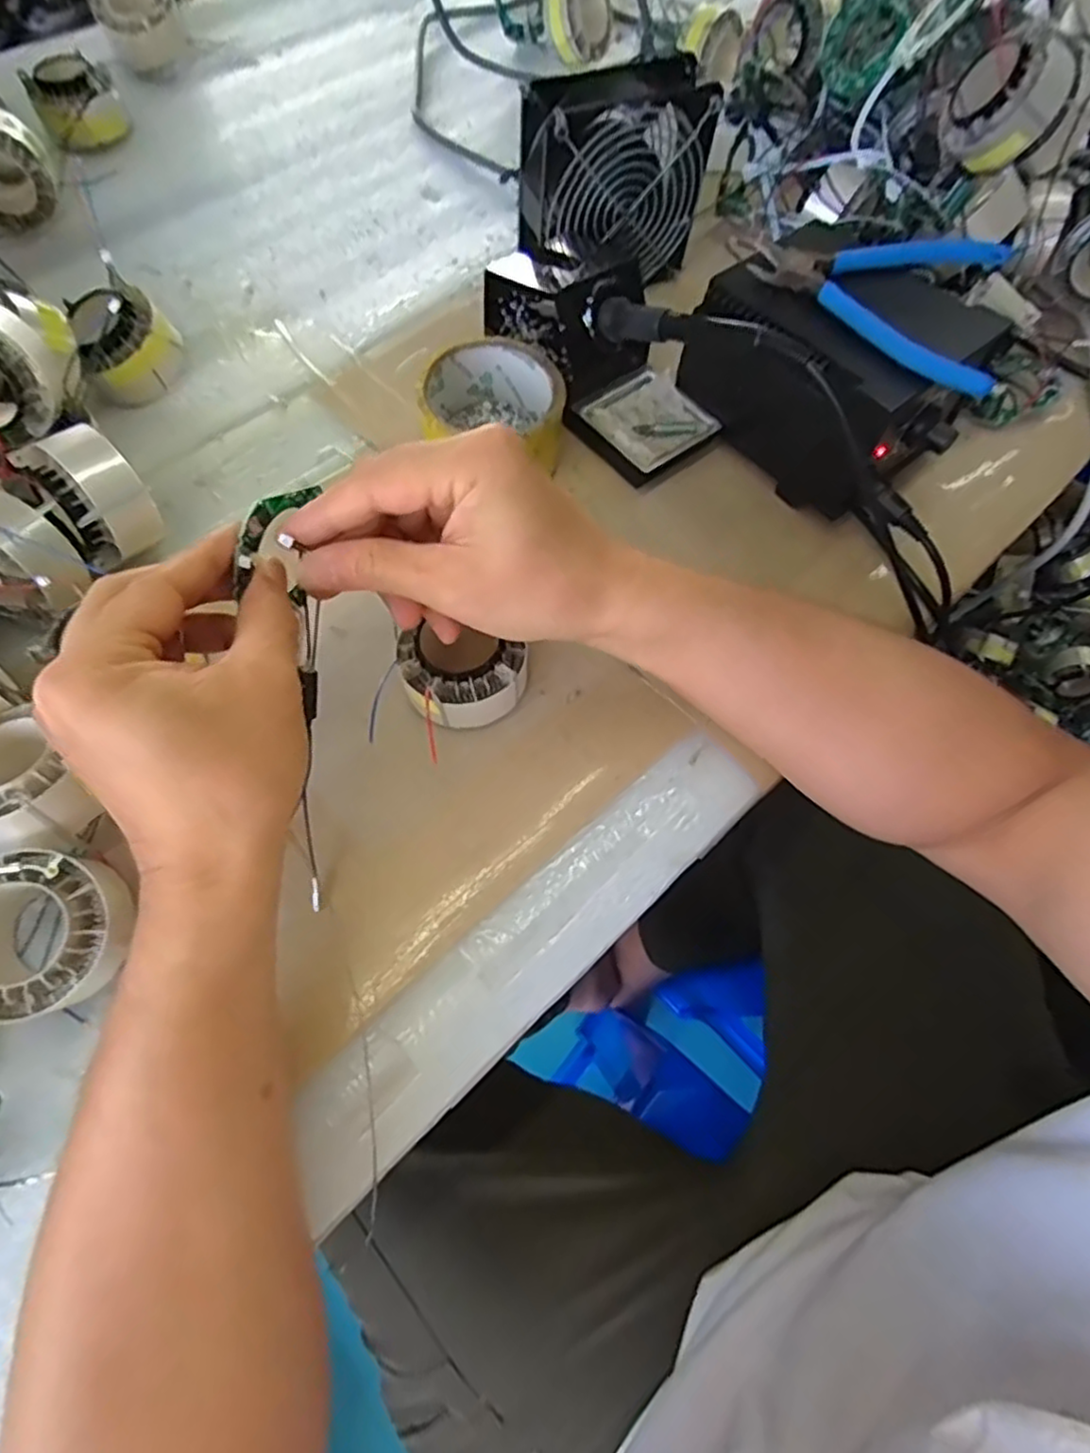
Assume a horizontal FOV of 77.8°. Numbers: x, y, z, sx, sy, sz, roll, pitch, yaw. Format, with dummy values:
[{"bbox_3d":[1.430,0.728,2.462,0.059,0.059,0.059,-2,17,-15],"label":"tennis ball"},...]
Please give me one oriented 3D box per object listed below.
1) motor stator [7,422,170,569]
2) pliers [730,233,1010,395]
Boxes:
[{"bbox_3d":[-0.238,-0.119,0.367,0.044,0.069,0.055,-36,72,-16],"label":"motor stator"},{"bbox_3d":[0.175,-0.241,0.378,0.147,0.024,0.117,18,66,5],"label":"pliers"}]

